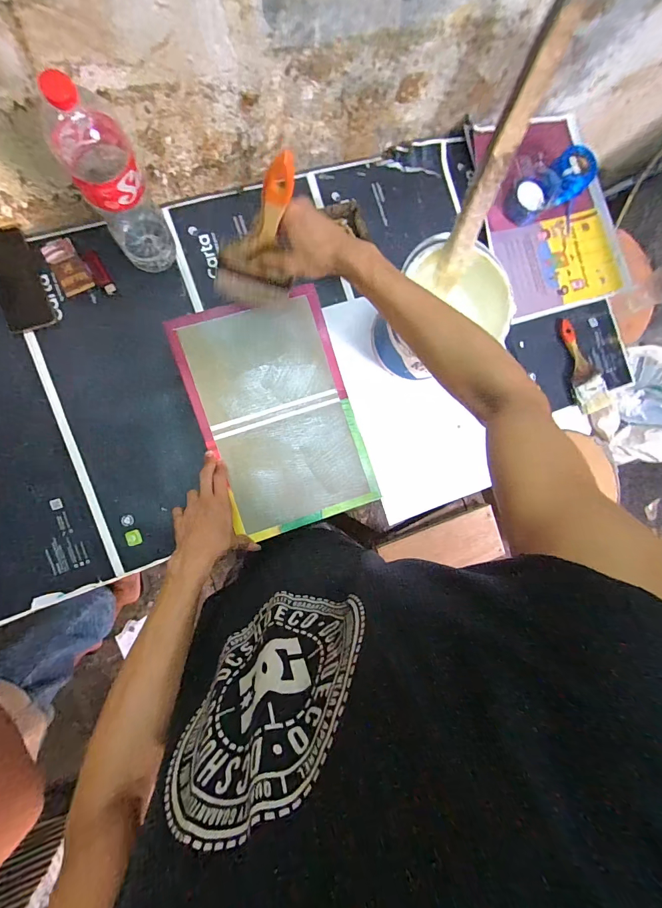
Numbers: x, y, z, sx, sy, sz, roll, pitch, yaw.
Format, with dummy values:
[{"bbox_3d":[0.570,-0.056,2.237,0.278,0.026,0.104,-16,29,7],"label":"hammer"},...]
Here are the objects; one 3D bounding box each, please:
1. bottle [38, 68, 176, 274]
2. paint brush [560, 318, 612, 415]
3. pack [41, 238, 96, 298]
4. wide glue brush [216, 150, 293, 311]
[{"bbox_3d":[-0.304,-0.377,0.529,0.084,0.317,0.099,-28,94,-9],"label":"bottle"},{"bbox_3d":[0.546,-0.193,0.801,0.069,0.025,0.209,-15,92,-10],"label":"paint brush"},{"bbox_3d":[-0.460,-0.328,0.651,0.055,0.019,0.087,-27,94,-9],"label":"pack"},{"bbox_3d":[-0.087,-0.246,0.441,0.093,0.222,0.009,5,73,-16],"label":"wide glue brush"}]

